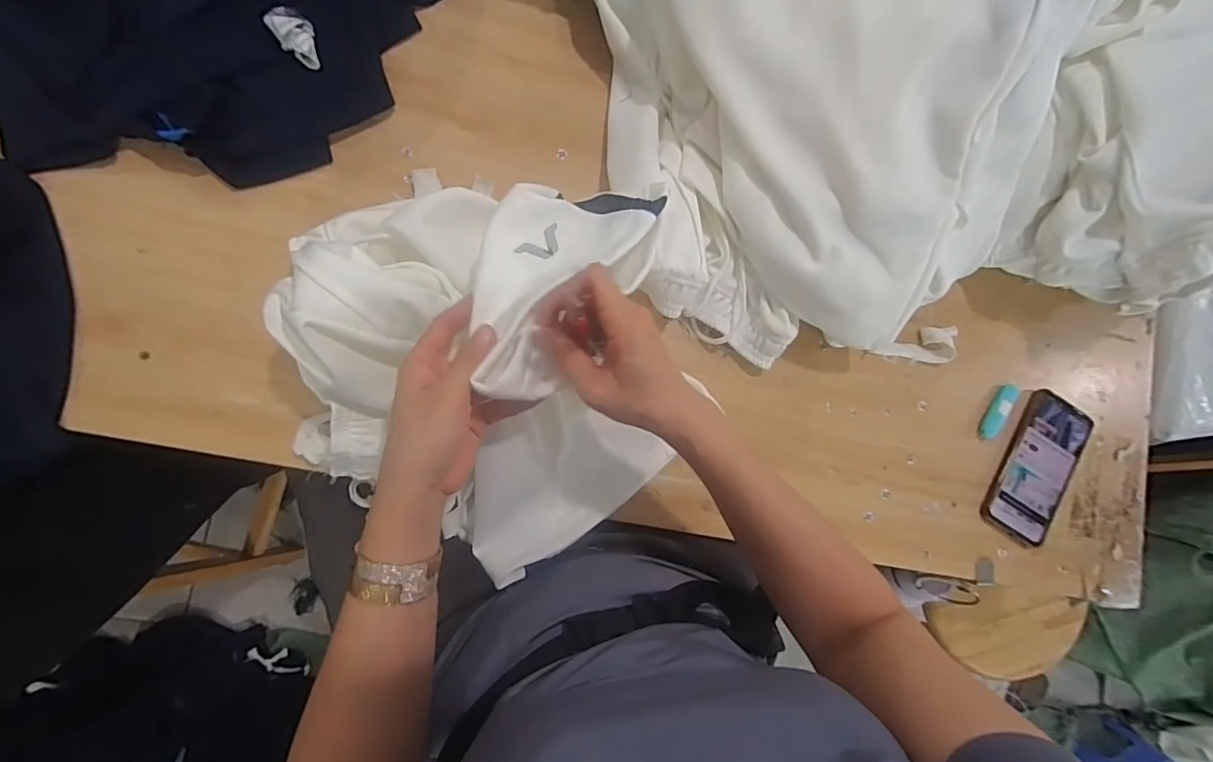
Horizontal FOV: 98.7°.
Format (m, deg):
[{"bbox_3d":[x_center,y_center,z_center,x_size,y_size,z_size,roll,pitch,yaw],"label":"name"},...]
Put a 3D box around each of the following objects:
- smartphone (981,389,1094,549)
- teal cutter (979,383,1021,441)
[{"bbox_3d":[0.484,0.095,0.585,0.079,0.018,0.172,31,82,-7],"label":"smartphone"},{"bbox_3d":[0.437,0.033,0.579,0.018,0.012,0.073,38,81,-6],"label":"teal cutter"}]

